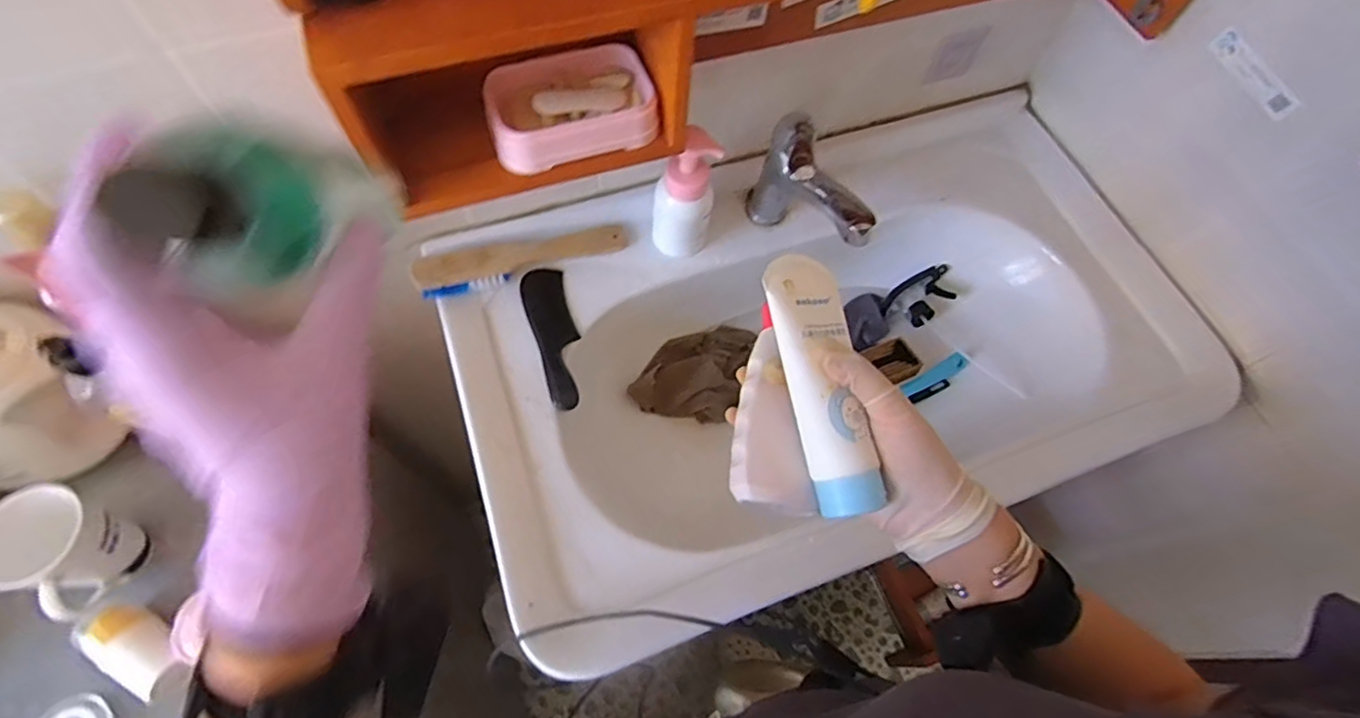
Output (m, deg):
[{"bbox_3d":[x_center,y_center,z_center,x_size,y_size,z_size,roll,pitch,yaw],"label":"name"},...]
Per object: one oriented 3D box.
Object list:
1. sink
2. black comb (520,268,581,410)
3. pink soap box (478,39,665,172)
[{"bbox_3d":[0.173,-0.010,0.753,0.818,0.172,0.480,-17,66,-11],"label":"sink"},{"bbox_3d":[-0.134,-0.025,0.669,0.047,0.007,0.168,-15,65,-10],"label":"black comb"},{"bbox_3d":[-0.091,-0.216,0.523,0.137,0.030,0.100,-15,65,-10],"label":"pink soap box"}]

